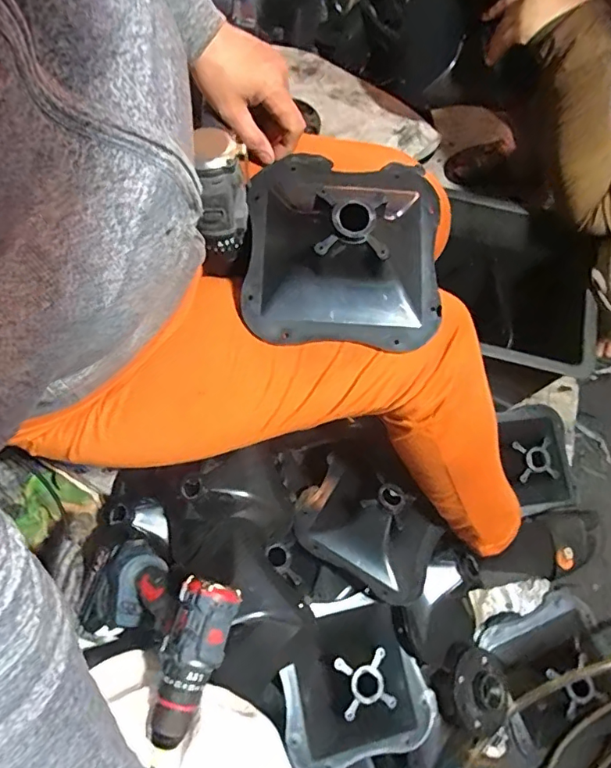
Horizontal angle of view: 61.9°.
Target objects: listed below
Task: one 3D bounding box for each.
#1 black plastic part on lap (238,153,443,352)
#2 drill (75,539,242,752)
[{"bbox_3d":[0.036,-0.137,0.468,0.179,0.083,0.185,2,68,0],"label":"black plastic part on lap"},{"bbox_3d":[-0.173,0.266,0.580,0.214,0.064,0.162,11,62,47],"label":"drill"}]

